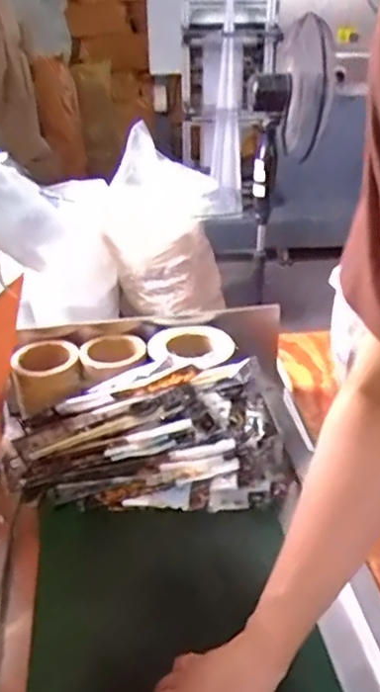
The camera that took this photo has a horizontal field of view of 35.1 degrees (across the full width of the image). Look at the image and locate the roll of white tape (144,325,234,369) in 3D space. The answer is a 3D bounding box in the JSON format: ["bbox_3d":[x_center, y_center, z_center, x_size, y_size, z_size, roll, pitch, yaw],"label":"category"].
[{"bbox_3d":[-0.002,-0.001,0.870,0.114,0.018,0.106,-1,30,1],"label":"roll of white tape"}]

